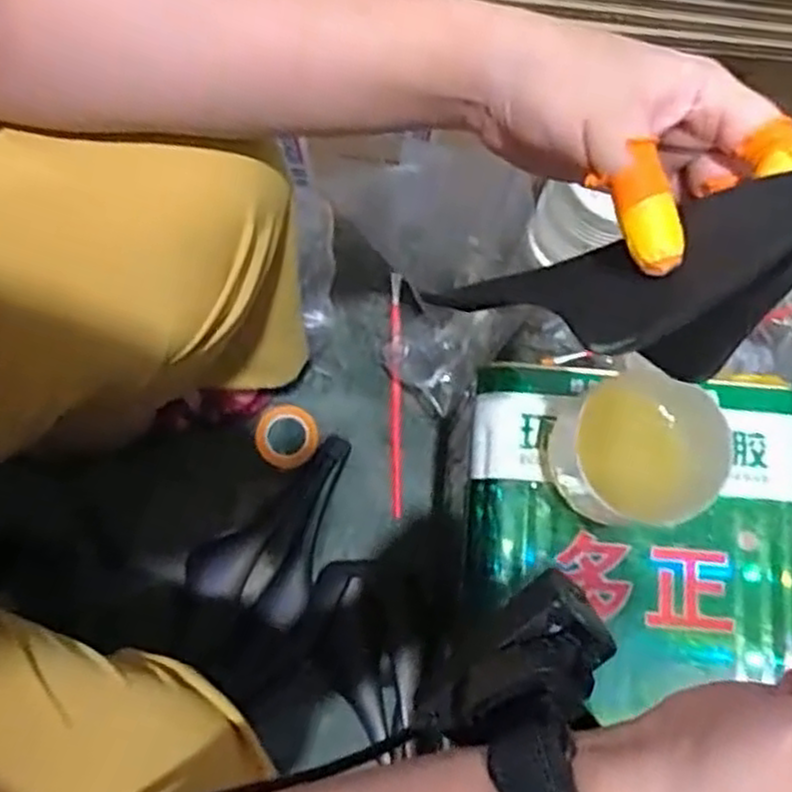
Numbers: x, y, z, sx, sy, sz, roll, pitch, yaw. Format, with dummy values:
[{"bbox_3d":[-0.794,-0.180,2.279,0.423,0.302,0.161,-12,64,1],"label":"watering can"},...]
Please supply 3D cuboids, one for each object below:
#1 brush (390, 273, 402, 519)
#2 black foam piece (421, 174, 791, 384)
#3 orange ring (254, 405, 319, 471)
[{"bbox_3d":[0.000,-0.006,0.756,0.011,0.014,0.253,0,77,-1],"label":"brush"},{"bbox_3d":[0.091,-0.040,0.334,0.047,0.214,0.054,28,76,-29],"label":"black foam piece"},{"bbox_3d":[-0.109,0.042,0.741,0.060,0.013,0.062,0,77,-1],"label":"orange ring"}]

